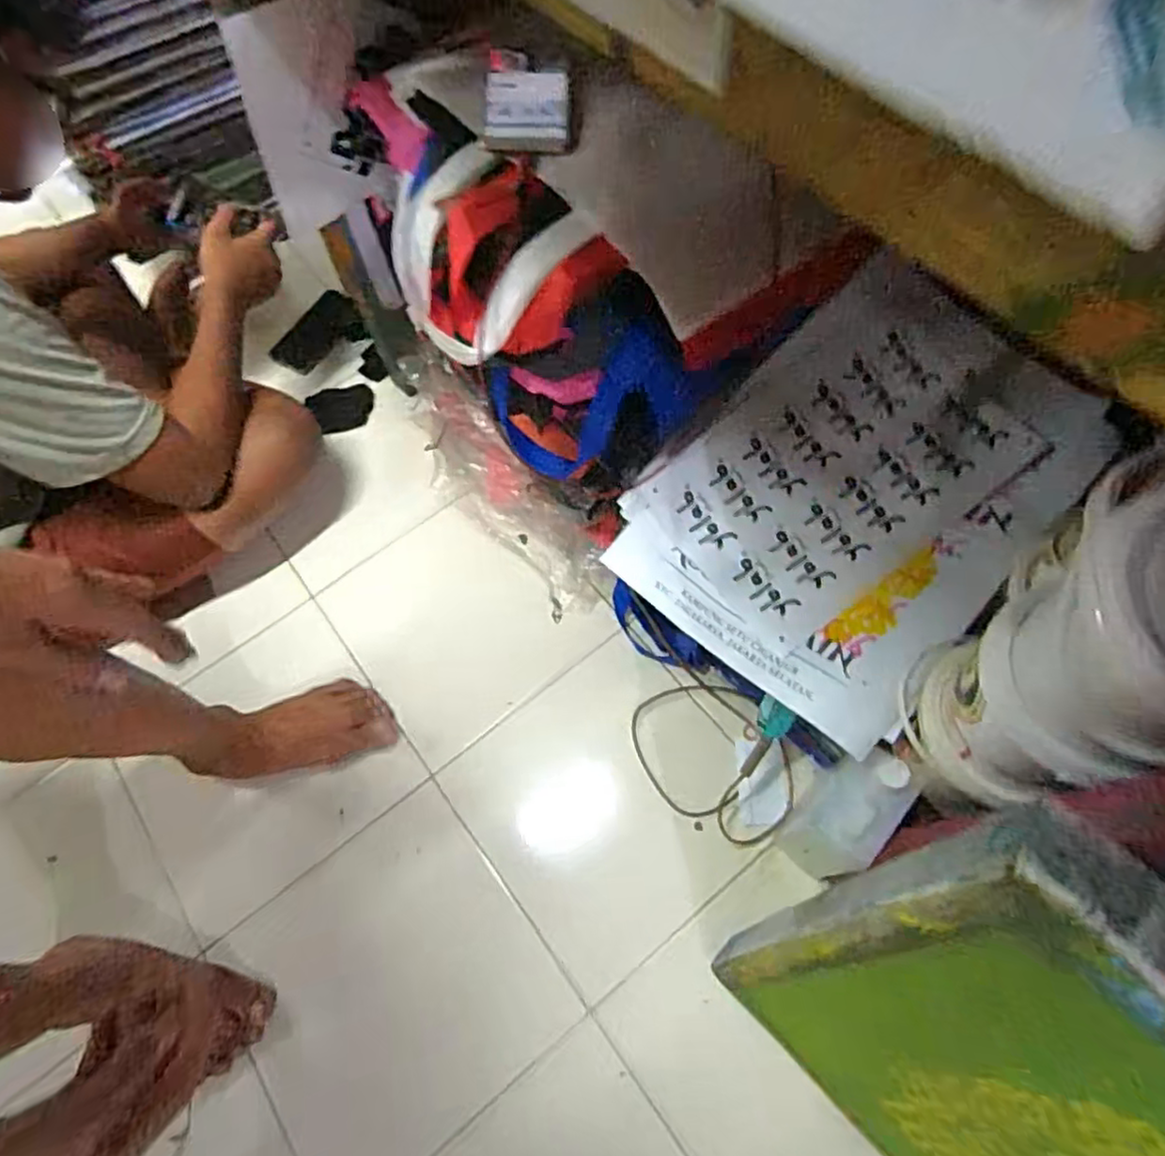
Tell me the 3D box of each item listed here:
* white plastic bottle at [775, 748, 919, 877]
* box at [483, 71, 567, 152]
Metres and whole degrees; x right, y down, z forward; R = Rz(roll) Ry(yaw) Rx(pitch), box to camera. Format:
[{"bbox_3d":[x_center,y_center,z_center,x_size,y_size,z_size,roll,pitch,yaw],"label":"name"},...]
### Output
[{"bbox_3d":[0.249,0.225,0.652,0.052,0.223,0.093,40,70,19],"label":"white plastic bottle"},{"bbox_3d":[-0.050,-0.416,0.610,0.072,0.012,0.103,-1,63,1],"label":"box"}]

